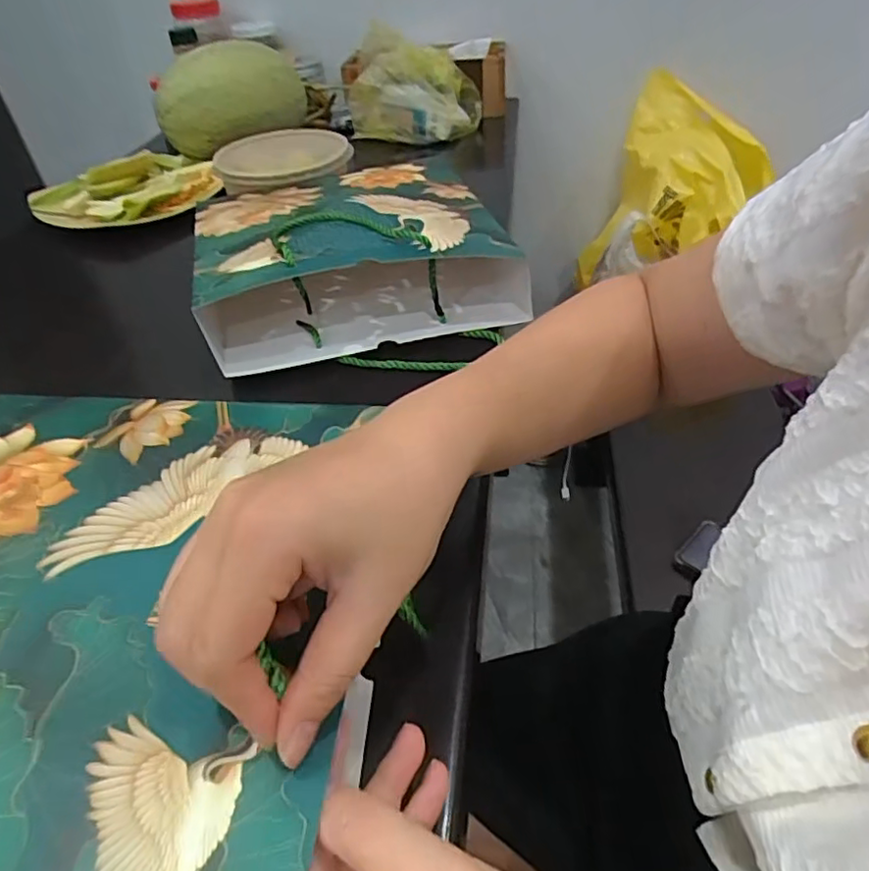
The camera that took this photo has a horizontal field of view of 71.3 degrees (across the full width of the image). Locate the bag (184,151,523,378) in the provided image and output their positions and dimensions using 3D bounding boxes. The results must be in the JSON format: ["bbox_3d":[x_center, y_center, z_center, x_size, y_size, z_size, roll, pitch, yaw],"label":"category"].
[{"bbox_3d":[-0.076,-0.157,0.533,0.267,0.080,0.251,-15,43,-10],"label":"bag"}]

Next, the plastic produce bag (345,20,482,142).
[{"bbox_3d":[-0.039,-0.512,0.889,0.200,0.116,0.129,3,43,9],"label":"plastic produce bag"}]

